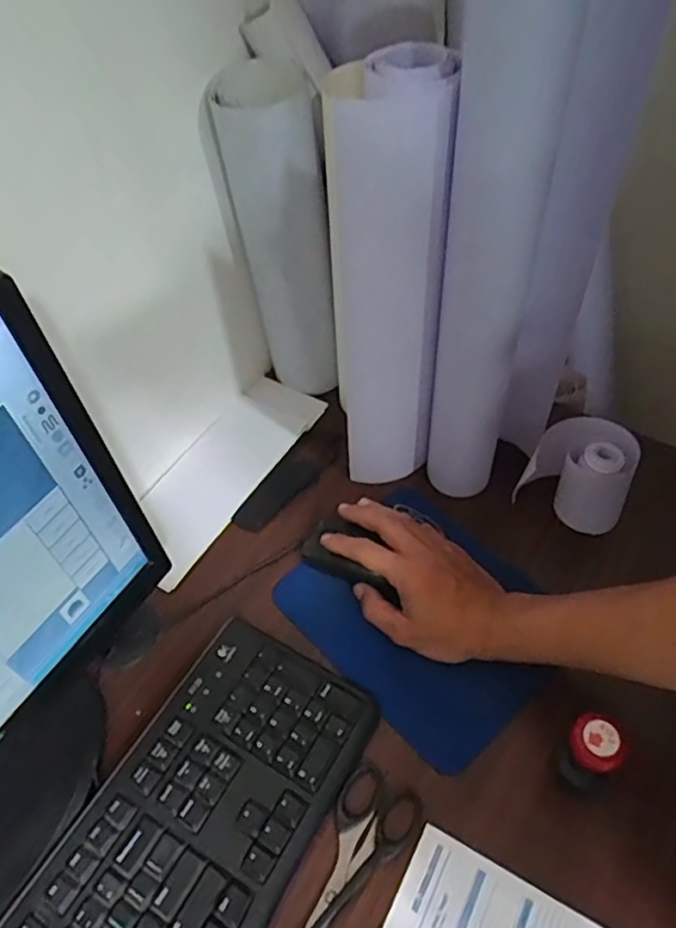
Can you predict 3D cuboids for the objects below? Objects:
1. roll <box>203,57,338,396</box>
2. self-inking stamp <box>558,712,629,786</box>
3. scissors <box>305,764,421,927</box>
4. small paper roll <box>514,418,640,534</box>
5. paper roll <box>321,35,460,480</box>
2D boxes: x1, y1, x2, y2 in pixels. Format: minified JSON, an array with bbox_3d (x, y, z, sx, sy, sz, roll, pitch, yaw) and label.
[{"bbox_3d":[-0.061,-0.201,0.626,0.095,0.309,0.084,-6,55,-5],"label":"roll"},{"bbox_3d":[0.170,0.200,0.450,0.028,0.082,0.034,-32,56,-21],"label":"self-inking stamp"},{"bbox_3d":[-0.009,0.292,0.433,0.053,0.006,0.178,26,57,23],"label":"scissors"},{"bbox_3d":[0.223,0.012,0.607,0.094,0.100,0.061,23,57,15],"label":"small paper roll"},{"bbox_3d":[0.039,-0.124,0.544,0.085,0.374,0.083,0,54,-1],"label":"paper roll"}]

